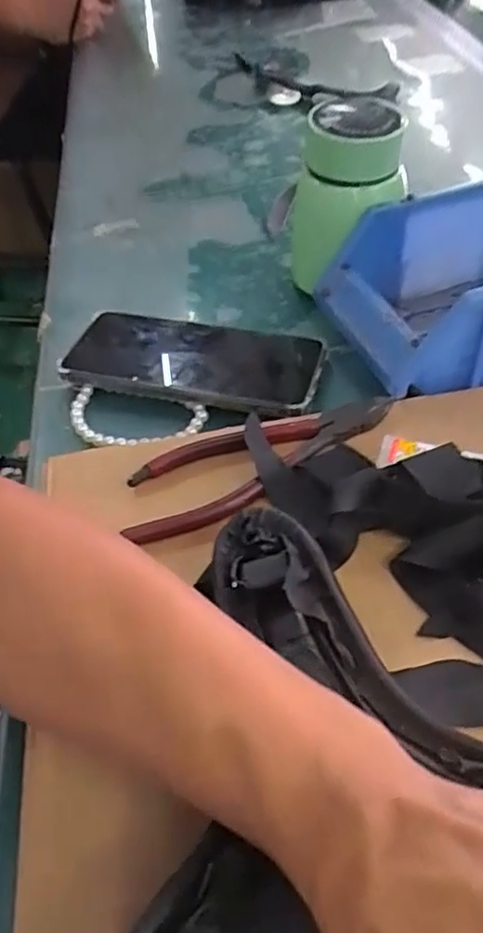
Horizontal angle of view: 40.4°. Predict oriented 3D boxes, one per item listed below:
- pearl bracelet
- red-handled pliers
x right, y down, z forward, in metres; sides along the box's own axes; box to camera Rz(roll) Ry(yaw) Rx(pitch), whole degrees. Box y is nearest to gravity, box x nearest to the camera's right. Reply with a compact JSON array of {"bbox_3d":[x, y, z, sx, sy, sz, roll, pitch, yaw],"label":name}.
[{"bbox_3d":[-0.066,-0.028,0.397,0.084,0.009,0.046,9,50,14],"label":"pearl bracelet"},{"bbox_3d":[0.012,-0.008,0.363,0.162,0.010,0.057,-26,51,-17],"label":"red-handled pliers"}]

